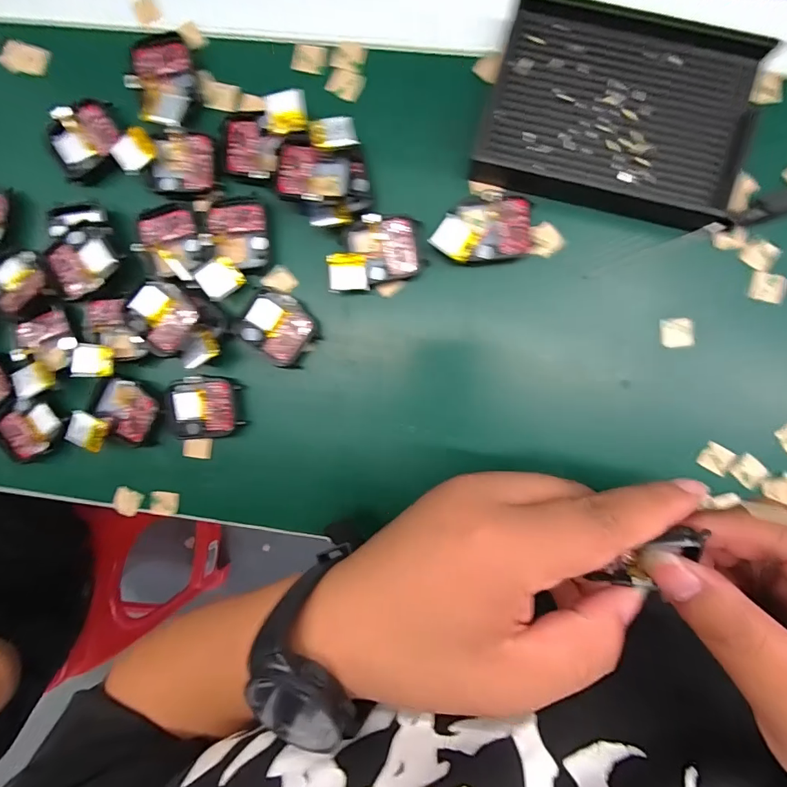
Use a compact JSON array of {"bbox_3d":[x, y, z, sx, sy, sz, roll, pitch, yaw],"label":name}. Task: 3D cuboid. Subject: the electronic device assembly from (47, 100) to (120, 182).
[{"bbox_3d":[-0.188,-0.155,0.253,0.043,0.012,0.038,-24,91,4],"label":"electronic device assembly"}]

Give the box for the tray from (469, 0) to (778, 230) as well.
[{"bbox_3d":[0.121,-0.154,0.226,0.134,0.017,0.098,15,93,3],"label":"tray"}]

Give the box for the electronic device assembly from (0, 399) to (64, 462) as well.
[{"bbox_3d":[-0.234,0.025,0.267,0.037,0.006,0.035,-35,90,4],"label":"electronic device assembly"}]

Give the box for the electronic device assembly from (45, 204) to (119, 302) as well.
[{"bbox_3d":[-0.188,-0.085,0.251,0.043,0.011,0.053,-22,91,4],"label":"electronic device assembly"}]

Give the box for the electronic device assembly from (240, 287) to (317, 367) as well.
[{"bbox_3d":[-0.070,-0.041,0.255,0.043,0.011,0.037,39,94,1],"label":"electronic device assembly"}]

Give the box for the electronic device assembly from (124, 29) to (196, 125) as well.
[{"bbox_3d":[-0.138,-0.186,0.247,0.035,0.013,0.055,8,93,3],"label":"electronic device assembly"}]

